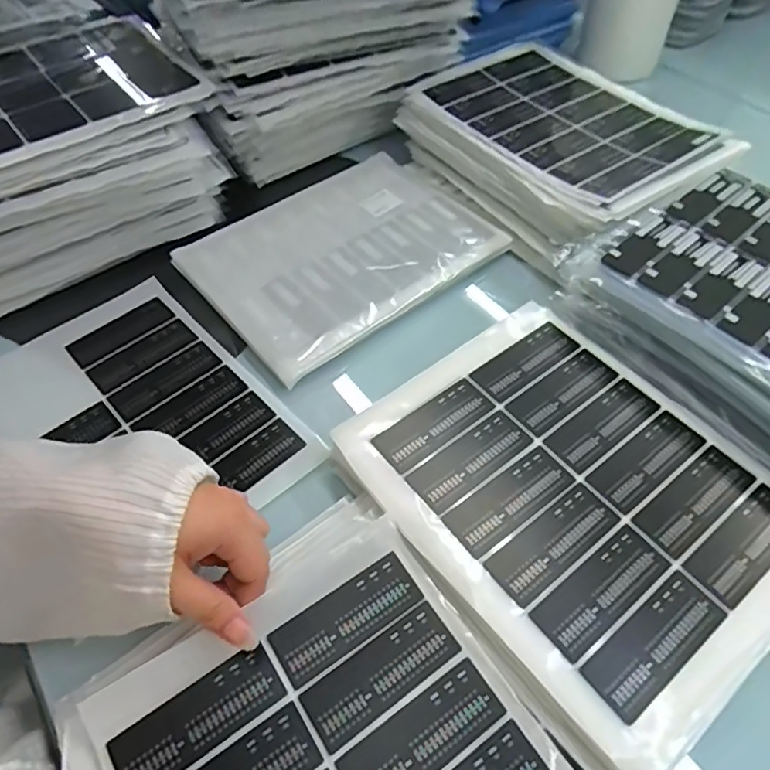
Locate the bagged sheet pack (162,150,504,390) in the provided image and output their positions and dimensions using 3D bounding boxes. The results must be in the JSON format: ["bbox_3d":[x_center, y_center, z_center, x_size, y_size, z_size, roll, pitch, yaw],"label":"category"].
[{"bbox_3d":[-0.041,-0.138,0.580,0.282,0.023,0.206,-34,60,-23],"label":"bagged sheet pack"}]

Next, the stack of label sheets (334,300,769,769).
[{"bbox_3d":[0.128,0.073,0.399,0.219,0.017,0.281,-35,58,-21],"label":"stack of label sheets"}]

